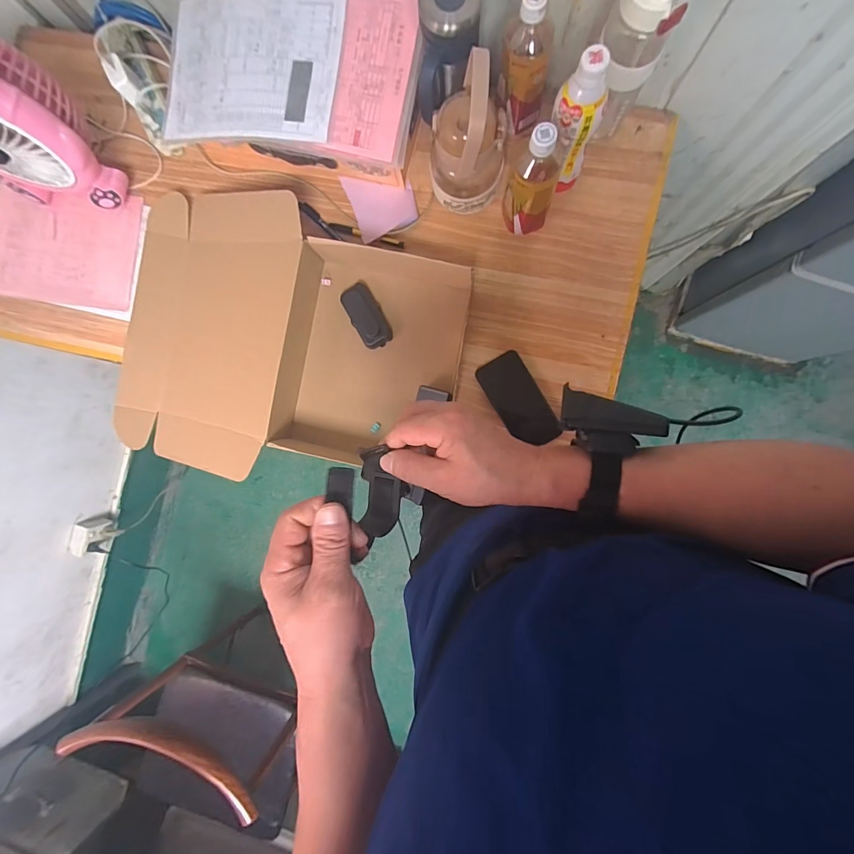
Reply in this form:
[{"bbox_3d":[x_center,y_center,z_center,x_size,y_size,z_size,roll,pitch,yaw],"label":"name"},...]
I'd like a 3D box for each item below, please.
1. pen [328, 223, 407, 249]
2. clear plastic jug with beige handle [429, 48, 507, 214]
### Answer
[{"bbox_3d":[-0.105,-0.328,0.685,0.137,0.010,0.017,20,91,4],"label":"pen"},{"bbox_3d":[0.058,-0.399,0.569,0.107,0.200,0.100,5,91,6],"label":"clear plastic jug with beige handle"}]

